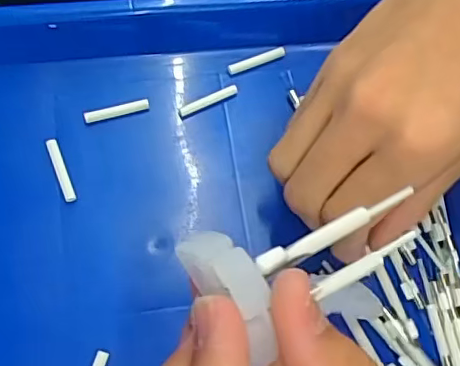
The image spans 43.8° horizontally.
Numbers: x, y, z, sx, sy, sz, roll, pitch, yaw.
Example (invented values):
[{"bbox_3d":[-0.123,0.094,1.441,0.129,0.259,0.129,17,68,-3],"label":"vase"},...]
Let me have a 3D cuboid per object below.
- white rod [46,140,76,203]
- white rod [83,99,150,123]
[{"bbox_3d":[-0.084,-0.007,0.282,0.006,0.004,0.033,-19,73,-13],"label":"white rod"},{"bbox_3d":[-0.059,-0.038,0.297,0.034,0.005,0.006,-15,72,-11],"label":"white rod"}]

